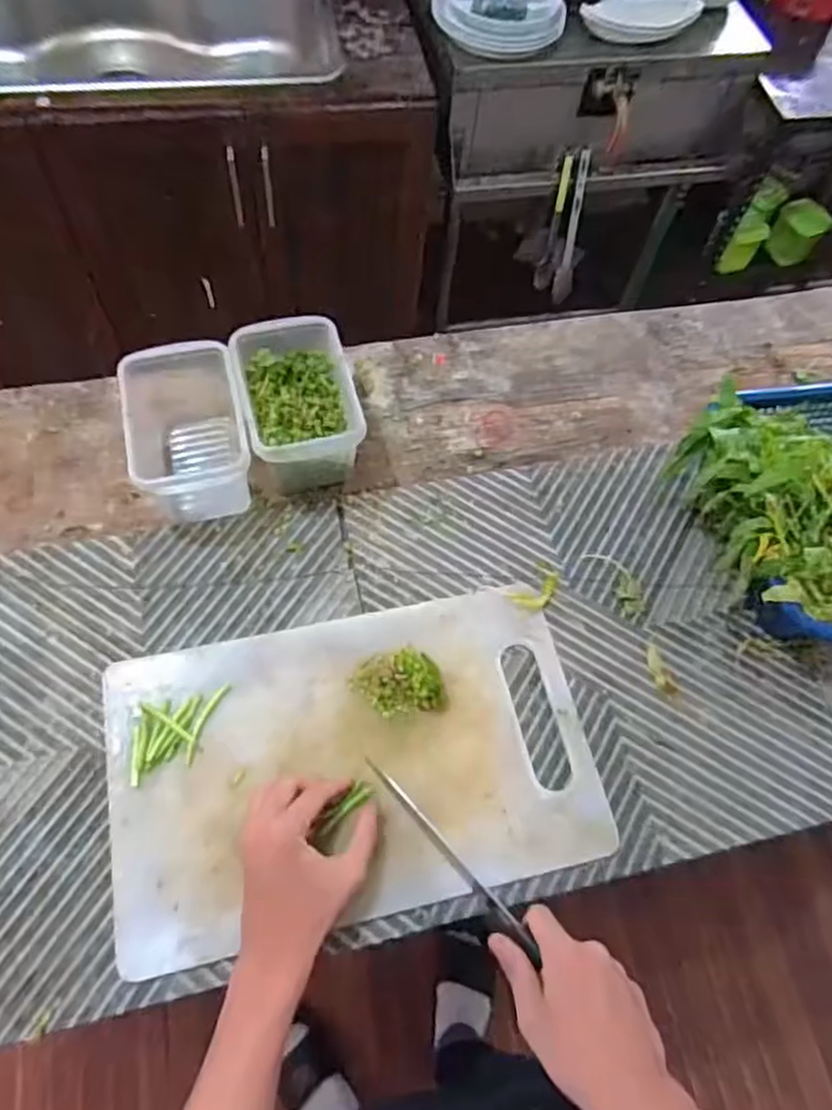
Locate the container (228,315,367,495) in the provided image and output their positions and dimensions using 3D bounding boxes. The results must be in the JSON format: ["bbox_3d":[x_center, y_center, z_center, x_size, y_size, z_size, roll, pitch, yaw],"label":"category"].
[{"bbox_3d":[-0.117,-0.143,0.718,0.101,0.093,0.150,-14,65,-10],"label":"container"}]

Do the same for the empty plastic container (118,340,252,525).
[{"bbox_3d":[-0.218,-0.121,0.698,0.104,0.100,0.170,-12,64,-10],"label":"empty plastic container"}]

